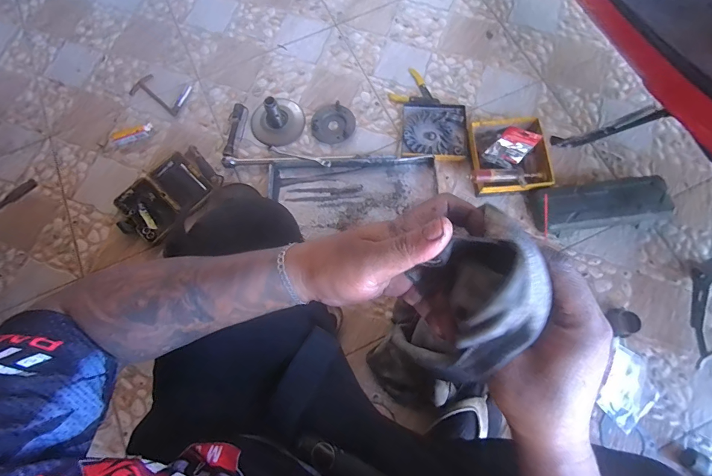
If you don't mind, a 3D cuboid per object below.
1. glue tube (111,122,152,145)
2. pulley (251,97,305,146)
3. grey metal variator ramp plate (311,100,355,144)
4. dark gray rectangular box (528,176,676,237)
[{"bbox_3d":[-0.560,-0.258,0.927,0.093,0.025,0.033,-23,74,-5],"label":"glue tube"},{"bbox_3d":[-0.198,-0.303,0.900,0.134,0.086,0.126,-17,74,-3],"label":"pulley"},{"bbox_3d":[-0.058,-0.288,0.932,0.104,0.019,0.109,0,74,2],"label":"grey metal variator ramp plate"},{"bbox_3d":[0.548,-0.075,0.835,0.294,0.060,0.104,-7,74,0],"label":"dark gray rectangular box"}]

